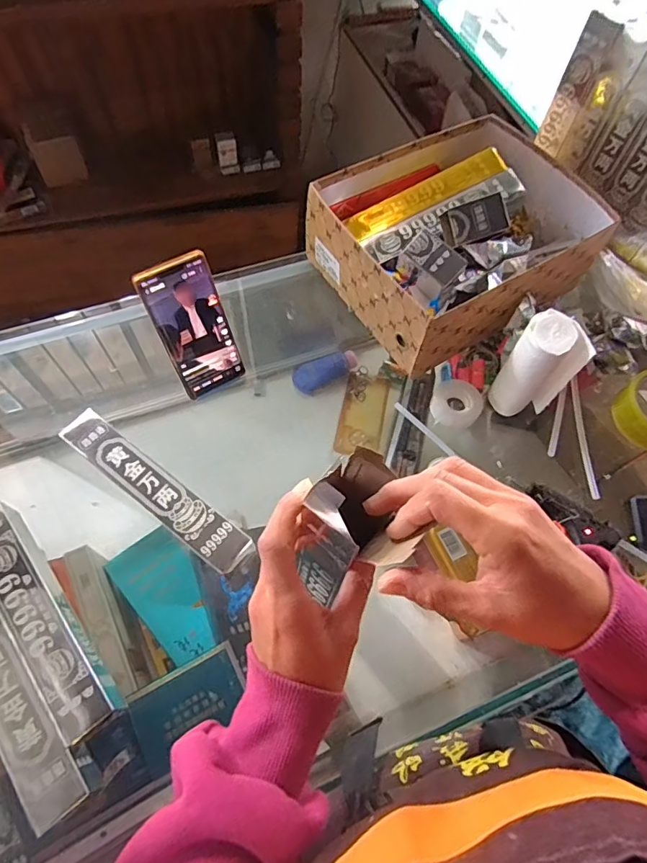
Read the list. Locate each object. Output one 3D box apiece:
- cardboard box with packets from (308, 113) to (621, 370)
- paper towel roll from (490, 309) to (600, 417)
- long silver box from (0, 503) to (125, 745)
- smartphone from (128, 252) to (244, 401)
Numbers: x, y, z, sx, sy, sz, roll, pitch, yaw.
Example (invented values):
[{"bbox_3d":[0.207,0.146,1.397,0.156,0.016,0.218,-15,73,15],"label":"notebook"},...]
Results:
[{"bbox_3d":[0.165,-0.254,0.620,0.304,0.117,0.250,-30,69,-16],"label":"cardboard box with packets"},{"bbox_3d":[0.235,-0.067,0.539,0.068,0.121,0.055,32,67,12],"label":"paper towel roll"},{"bbox_3d":[-0.257,0.162,0.442,0.045,0.029,0.223,-35,71,-18],"label":"long silver box"},{"bbox_3d":[-0.138,-0.109,0.527,0.074,0.157,0.008,-30,44,-16],"label":"smartphone"}]

